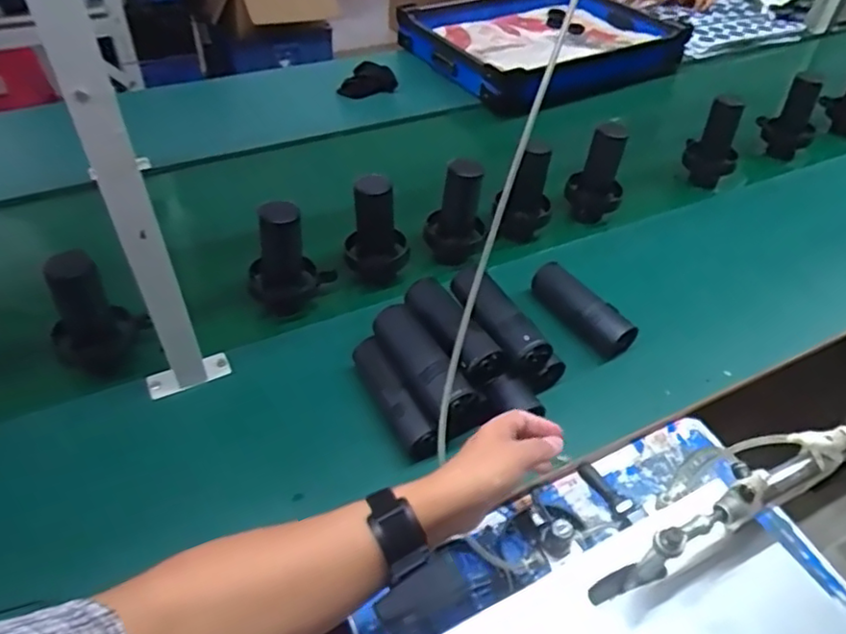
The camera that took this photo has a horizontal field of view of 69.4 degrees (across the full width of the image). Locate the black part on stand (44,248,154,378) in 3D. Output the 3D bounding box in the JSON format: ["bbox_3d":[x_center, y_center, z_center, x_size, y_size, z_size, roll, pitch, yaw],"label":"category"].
[{"bbox_3d":[-0.414,-0.005,0.765,0.106,0.183,0.085,-27,52,-27],"label":"black part on stand"}]

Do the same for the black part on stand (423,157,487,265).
[{"bbox_3d":[0.051,-0.152,0.936,0.092,0.165,0.082,4,45,0],"label":"black part on stand"}]

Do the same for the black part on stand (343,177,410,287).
[{"bbox_3d":[-0.068,-0.126,0.892,0.094,0.160,0.076,-4,45,-7],"label":"black part on stand"}]

